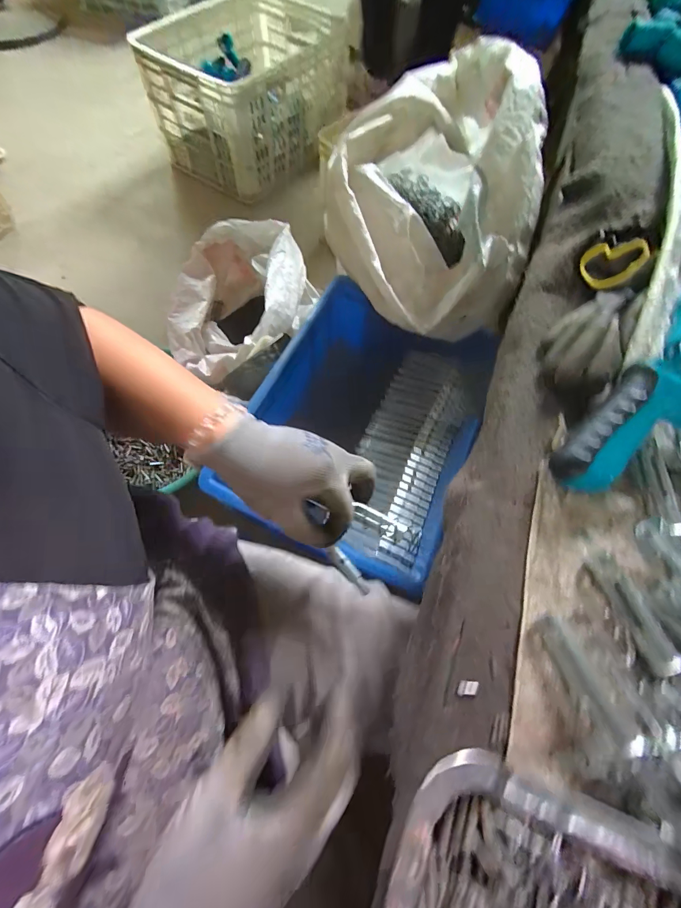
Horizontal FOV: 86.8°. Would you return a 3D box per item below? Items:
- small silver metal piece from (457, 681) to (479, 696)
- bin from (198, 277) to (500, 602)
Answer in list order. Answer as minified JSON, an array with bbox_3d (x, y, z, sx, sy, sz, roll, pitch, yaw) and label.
[{"bbox_3d":[0.079,0.143,0.220,0.013,0.004,0.008,4,67,-1],"label":"small silver metal piece"},{"bbox_3d":[0.036,-0.046,0.528,0.278,0.106,0.390,21,68,6],"label":"bin"}]

